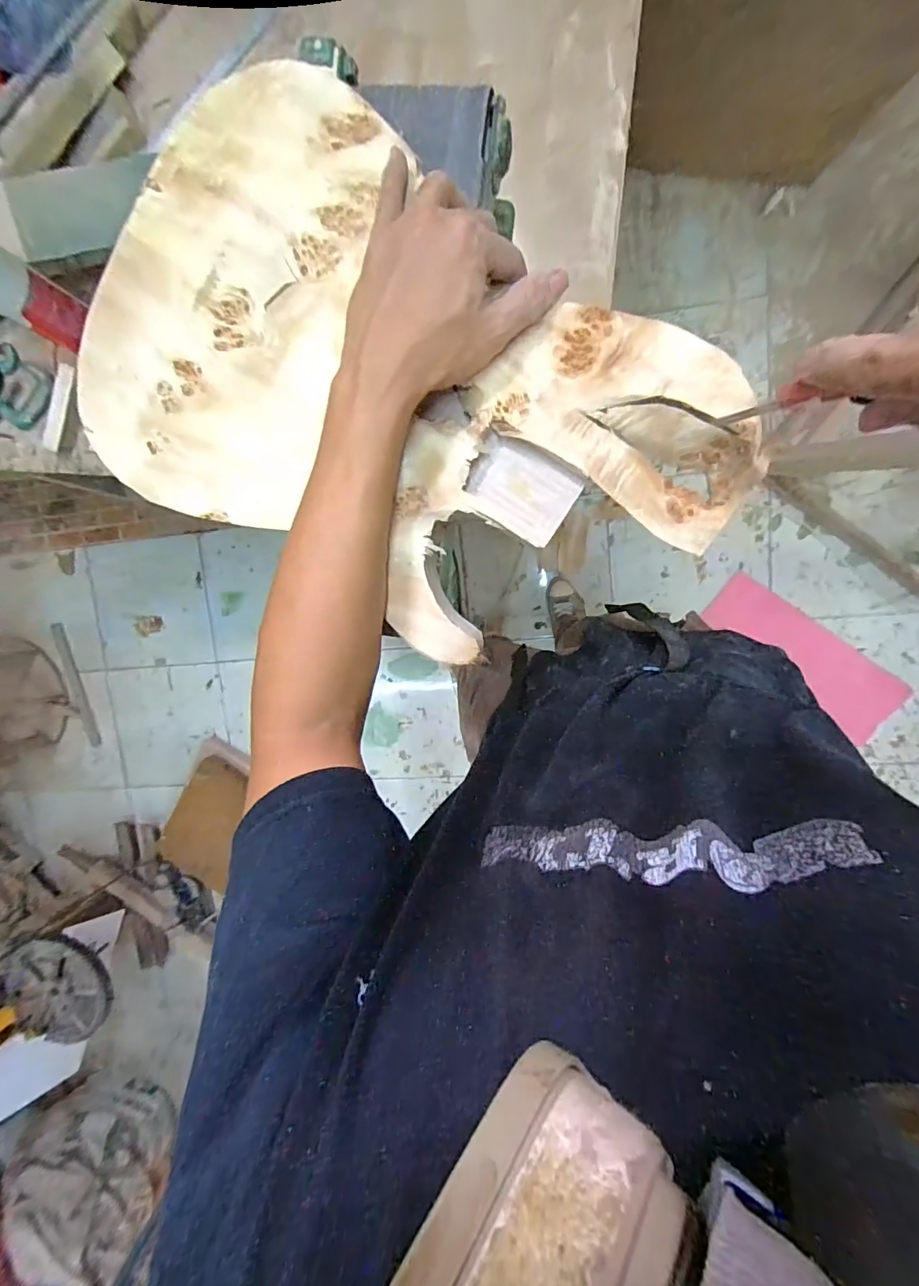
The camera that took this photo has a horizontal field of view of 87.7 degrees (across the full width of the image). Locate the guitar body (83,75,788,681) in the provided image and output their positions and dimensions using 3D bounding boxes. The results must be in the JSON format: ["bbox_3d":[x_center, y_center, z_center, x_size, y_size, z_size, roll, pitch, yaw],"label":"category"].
[{"bbox_3d":[-0.051,-0.161,0.338,0.448,0.031,0.289,39,100,2],"label":"guitar body"}]

